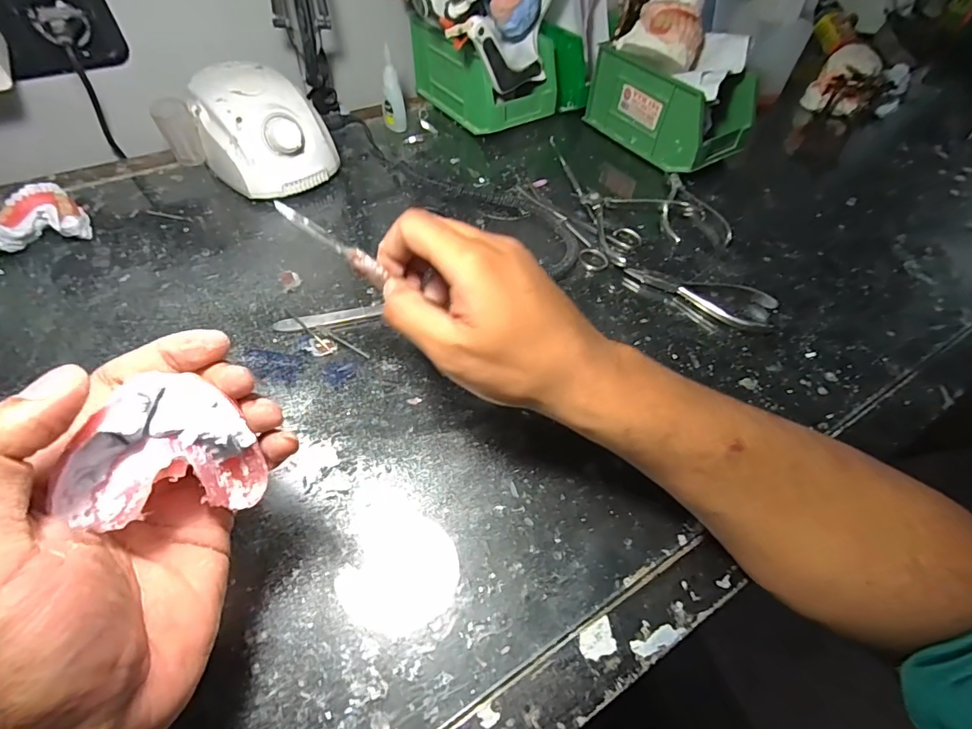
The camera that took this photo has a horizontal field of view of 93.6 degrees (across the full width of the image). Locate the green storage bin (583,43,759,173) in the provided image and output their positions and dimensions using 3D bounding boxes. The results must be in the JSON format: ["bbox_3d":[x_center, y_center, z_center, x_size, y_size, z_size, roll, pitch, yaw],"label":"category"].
[{"bbox_3d":[0.217,-0.304,0.531,0.101,0.082,0.169,-27,59,-21],"label":"green storage bin"}]

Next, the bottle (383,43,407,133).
[{"bbox_3d":[-0.106,-0.310,0.520,0.018,0.083,0.024,-32,61,-24],"label":"bottle"}]

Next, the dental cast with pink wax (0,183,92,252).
[{"bbox_3d":[-0.385,-0.127,0.399,0.060,0.035,0.054,-16,56,-14],"label":"dental cast with pink wax"}]

